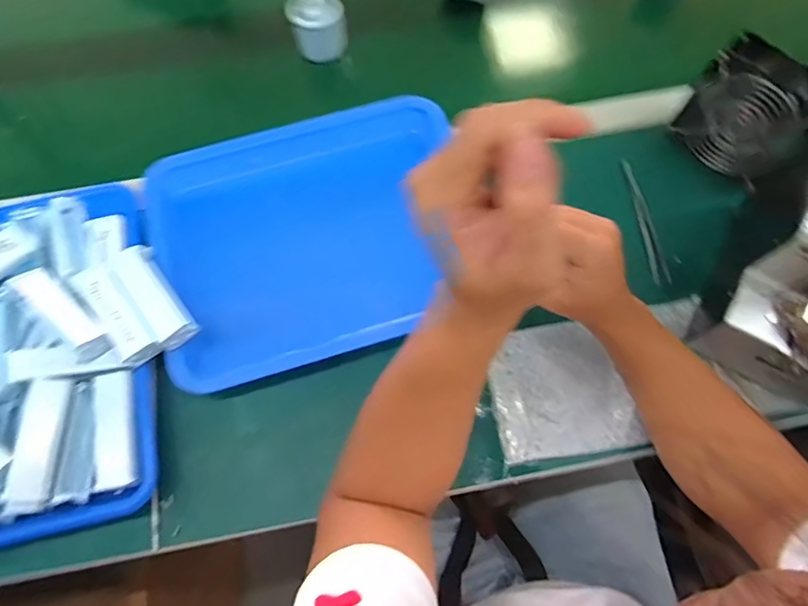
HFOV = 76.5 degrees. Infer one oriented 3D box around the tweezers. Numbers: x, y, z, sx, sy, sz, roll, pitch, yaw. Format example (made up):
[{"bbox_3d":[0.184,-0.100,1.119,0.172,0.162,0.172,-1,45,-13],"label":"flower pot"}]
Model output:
[{"bbox_3d":[0.259,-0.088,0.548,0.018,0.015,0.141,-7,69,-1],"label":"tweezers"}]

